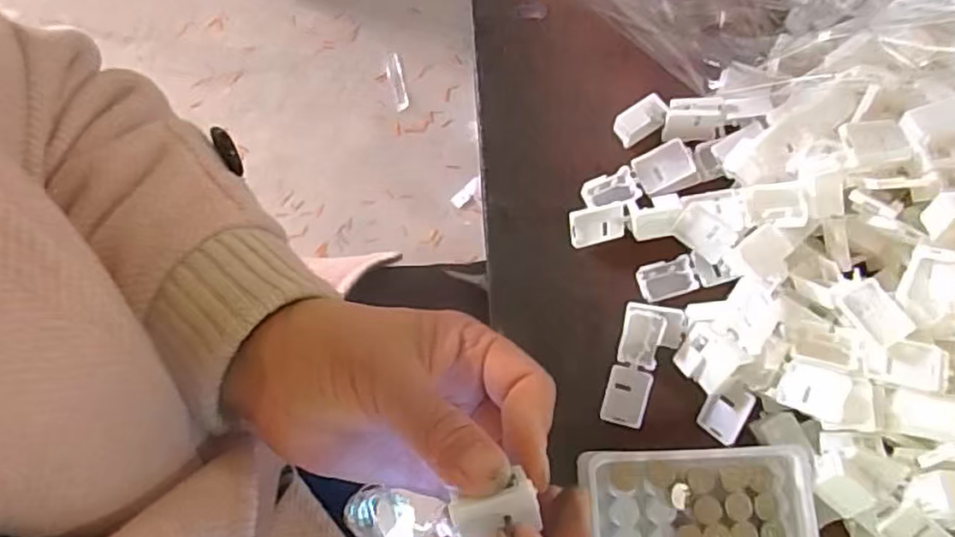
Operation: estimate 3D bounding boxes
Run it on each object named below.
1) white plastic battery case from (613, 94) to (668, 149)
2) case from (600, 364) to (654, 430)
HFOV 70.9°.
[{"bbox_3d":[0.084,-0.076,0.346,0.025,0.014,0.017,-30,79,-5],"label":"white plastic battery case"},{"bbox_3d":[0.072,0.062,0.322,0.021,0.007,0.028,13,79,4],"label":"case"}]

